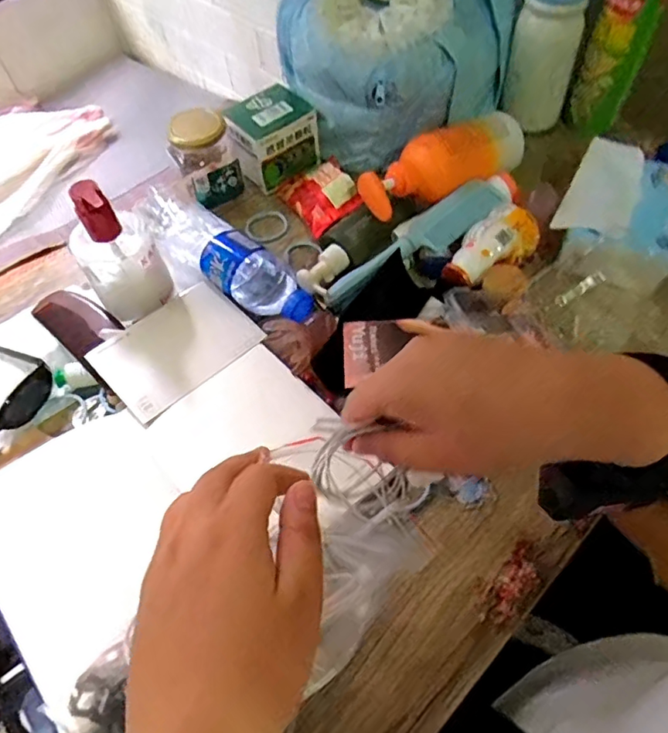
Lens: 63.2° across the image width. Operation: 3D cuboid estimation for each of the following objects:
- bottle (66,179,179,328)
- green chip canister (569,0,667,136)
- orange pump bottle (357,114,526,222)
[{"bbox_3d":[-0.202,-0.112,0.503,0.071,0.126,0.060,-35,62,-17],"label":"bottle"},{"bbox_3d":[0.322,-0.374,0.608,0.062,0.218,0.082,17,60,14],"label":"green chip canister"},{"bbox_3d":[0.124,-0.220,0.591,0.200,0.053,0.065,-23,59,-11],"label":"orange pump bottle"}]

